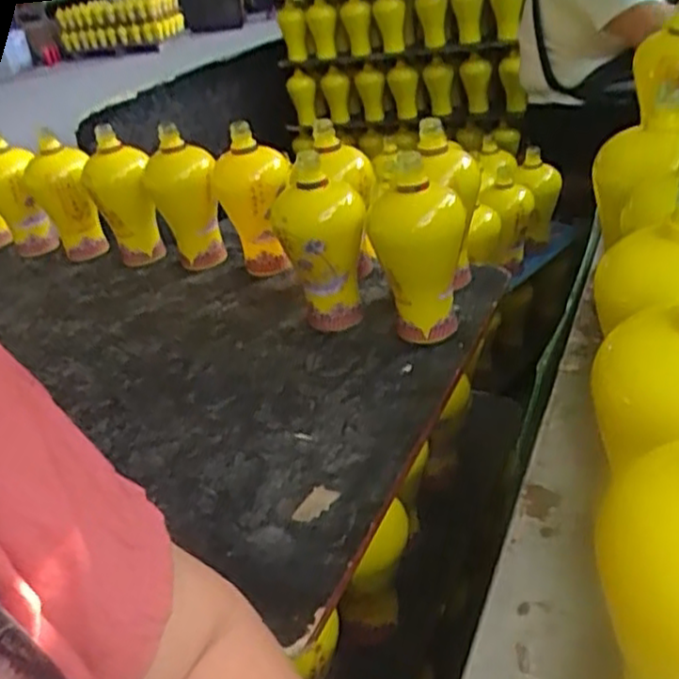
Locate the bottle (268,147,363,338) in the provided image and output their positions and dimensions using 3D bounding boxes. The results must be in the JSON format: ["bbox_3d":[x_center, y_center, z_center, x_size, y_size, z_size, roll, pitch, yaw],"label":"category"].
[{"bbox_3d":[-0.022,-0.100,0.829,0.093,0.209,0.083,-12,31,-2],"label":"bottle"}]

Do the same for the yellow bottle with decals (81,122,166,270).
[{"bbox_3d":[-0.300,-0.205,1.052,0.104,0.212,0.080,2,32,14],"label":"yellow bottle with decals"}]

